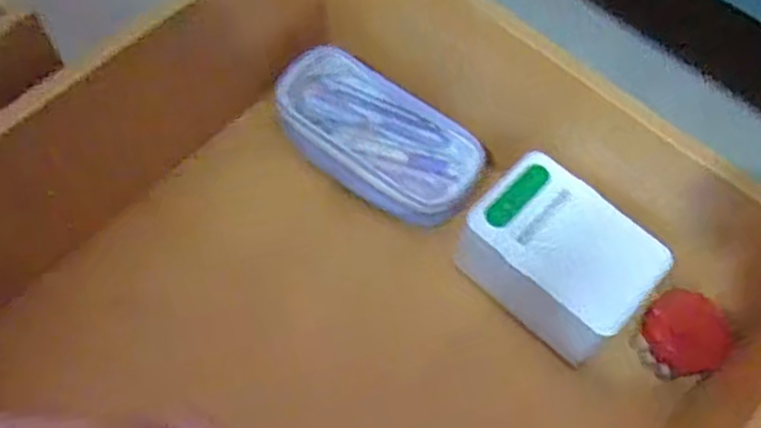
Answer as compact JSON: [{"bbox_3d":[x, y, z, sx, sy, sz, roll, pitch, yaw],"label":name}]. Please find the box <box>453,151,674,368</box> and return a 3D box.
[{"bbox_3d":[0.157,0.040,0.644,0.155,0.092,0.106,40,67,16],"label":"box"}]

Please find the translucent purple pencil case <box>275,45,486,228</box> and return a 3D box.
[{"bbox_3d":[-0.006,-0.078,0.697,0.206,0.047,0.109,30,65,11],"label":"translucent purple pencil case"}]

